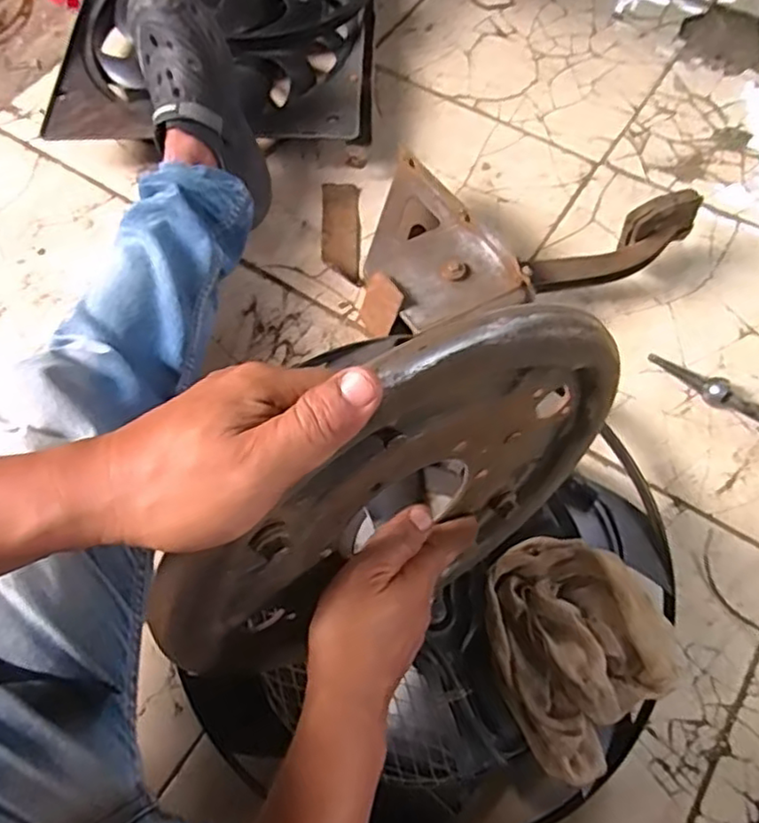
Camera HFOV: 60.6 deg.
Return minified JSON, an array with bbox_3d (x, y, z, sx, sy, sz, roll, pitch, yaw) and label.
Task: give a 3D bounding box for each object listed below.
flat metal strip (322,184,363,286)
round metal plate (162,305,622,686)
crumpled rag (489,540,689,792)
[{"bbox_3d":[-0.053,-0.245,0.889,0.052,0.009,0.166,-2,65,2],"label":"flat metal strip"},{"bbox_3d":[0.013,0.056,0.371,0.281,0.257,0.052,-27,67,-8],"label":"round metal plate"},{"bbox_3d":[0.166,0.194,0.542,0.141,0.053,0.173,-20,66,-6],"label":"crumpled rag"}]

